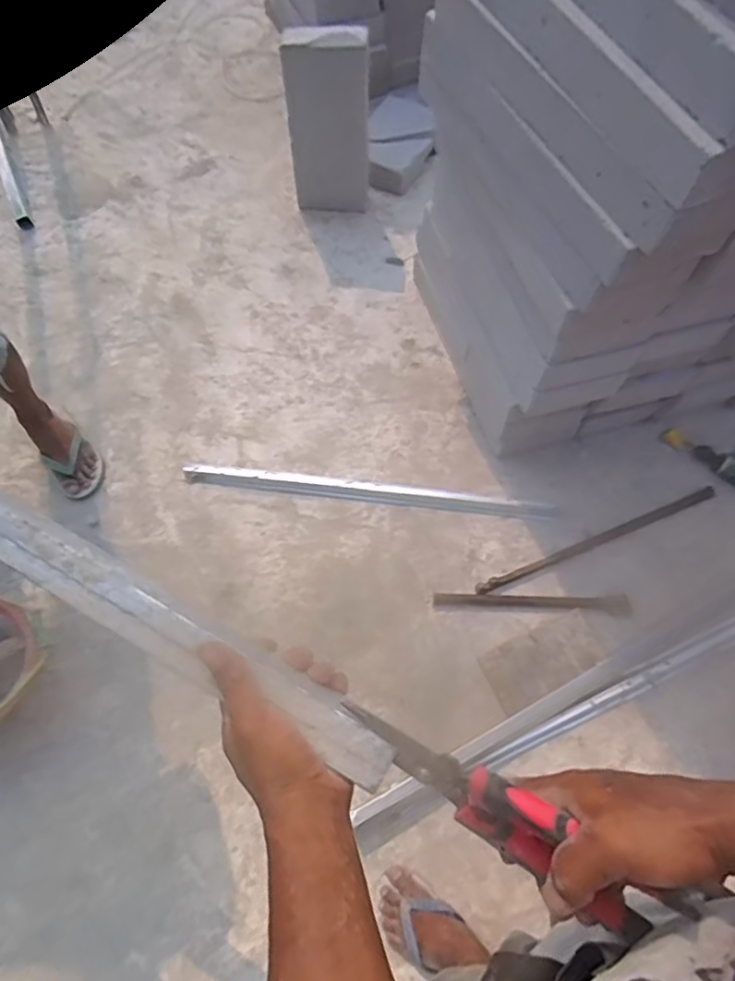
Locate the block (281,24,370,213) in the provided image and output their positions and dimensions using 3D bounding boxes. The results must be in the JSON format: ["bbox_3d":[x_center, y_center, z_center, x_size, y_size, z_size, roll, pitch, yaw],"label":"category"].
[{"bbox_3d":[-0.101,-0.965,1.620,0.213,0.472,0.062,6,65,2],"label":"block"}]

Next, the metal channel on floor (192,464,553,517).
[{"bbox_3d":[-0.002,-0.003,1.396,0.837,0.024,0.047,6,63,2],"label":"metal channel on floor"}]

